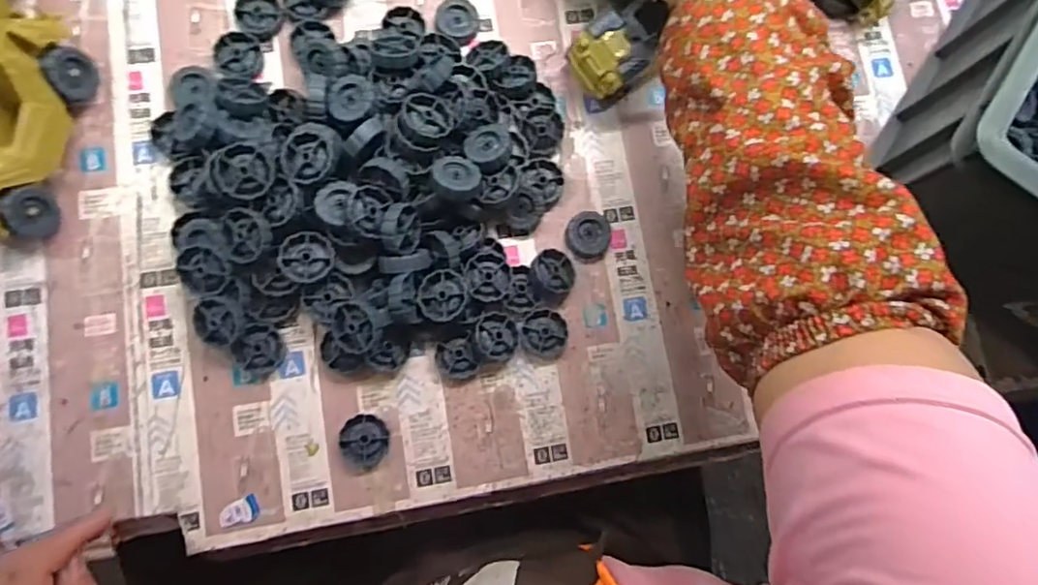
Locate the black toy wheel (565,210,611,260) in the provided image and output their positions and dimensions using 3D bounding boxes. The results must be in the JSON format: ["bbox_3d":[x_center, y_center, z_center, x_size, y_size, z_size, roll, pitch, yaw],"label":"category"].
[{"bbox_3d":[0.059,-0.049,0.497,0.038,0.015,0.037,1,81,-5],"label":"black toy wheel"}]

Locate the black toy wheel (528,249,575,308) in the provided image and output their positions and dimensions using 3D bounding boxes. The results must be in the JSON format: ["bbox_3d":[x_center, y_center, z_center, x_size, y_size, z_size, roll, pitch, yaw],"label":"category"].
[{"bbox_3d":[0.028,-0.014,0.484,0.038,0.023,0.048,23,80,-1],"label":"black toy wheel"}]

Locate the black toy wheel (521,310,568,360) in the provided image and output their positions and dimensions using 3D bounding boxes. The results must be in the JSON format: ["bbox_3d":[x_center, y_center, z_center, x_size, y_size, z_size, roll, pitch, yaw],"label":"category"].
[{"bbox_3d":[0.021,0.035,0.482,0.037,0.009,0.039,1,81,-5],"label":"black toy wheel"}]

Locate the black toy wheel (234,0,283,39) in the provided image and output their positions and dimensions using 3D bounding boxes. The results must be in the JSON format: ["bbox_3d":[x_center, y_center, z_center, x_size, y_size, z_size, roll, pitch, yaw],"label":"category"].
[{"bbox_3d":[-0.220,-0.235,0.495,0.035,0.013,0.037,1,81,-5],"label":"black toy wheel"}]

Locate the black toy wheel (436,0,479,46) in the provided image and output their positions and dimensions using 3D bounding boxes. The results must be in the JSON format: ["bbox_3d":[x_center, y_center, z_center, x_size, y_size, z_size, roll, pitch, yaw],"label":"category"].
[{"bbox_3d":[-0.054,-0.237,0.513,0.036,0.011,0.038,1,81,-5],"label":"black toy wheel"}]

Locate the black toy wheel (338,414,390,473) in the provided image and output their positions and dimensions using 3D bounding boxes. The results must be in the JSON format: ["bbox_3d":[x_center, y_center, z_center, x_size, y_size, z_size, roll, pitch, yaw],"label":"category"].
[{"bbox_3d":[-0.121,0.118,0.457,0.037,0.010,0.042,-4,82,-6],"label":"black toy wheel"}]

